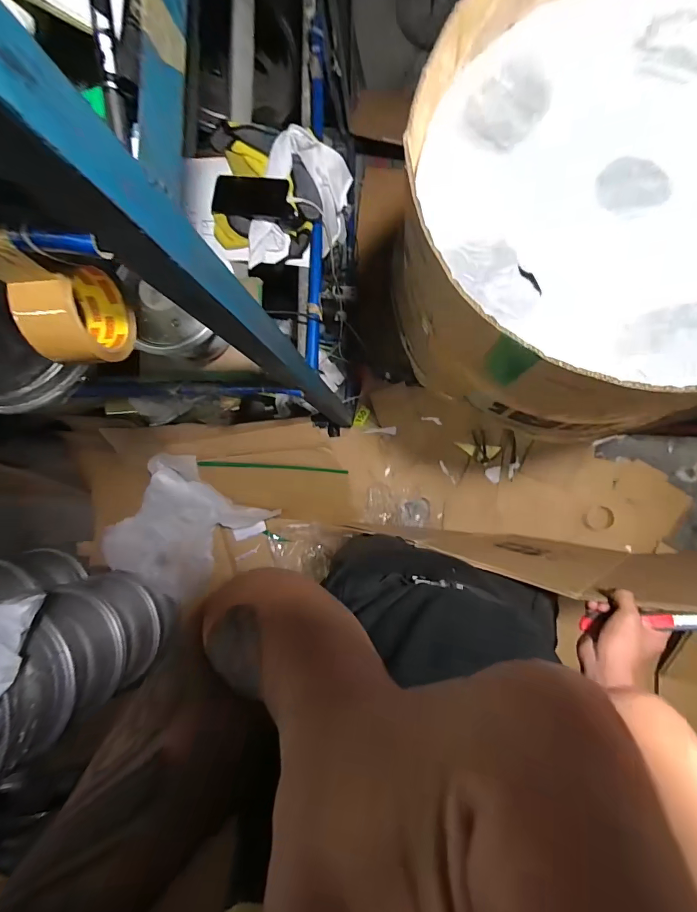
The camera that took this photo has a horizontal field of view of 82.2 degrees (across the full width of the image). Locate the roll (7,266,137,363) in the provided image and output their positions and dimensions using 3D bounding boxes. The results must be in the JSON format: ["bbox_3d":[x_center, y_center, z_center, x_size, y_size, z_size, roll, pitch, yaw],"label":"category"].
[{"bbox_3d":[-0.252,-0.130,0.373,0.052,0.101,0.084,-9,86,7],"label":"roll"}]

